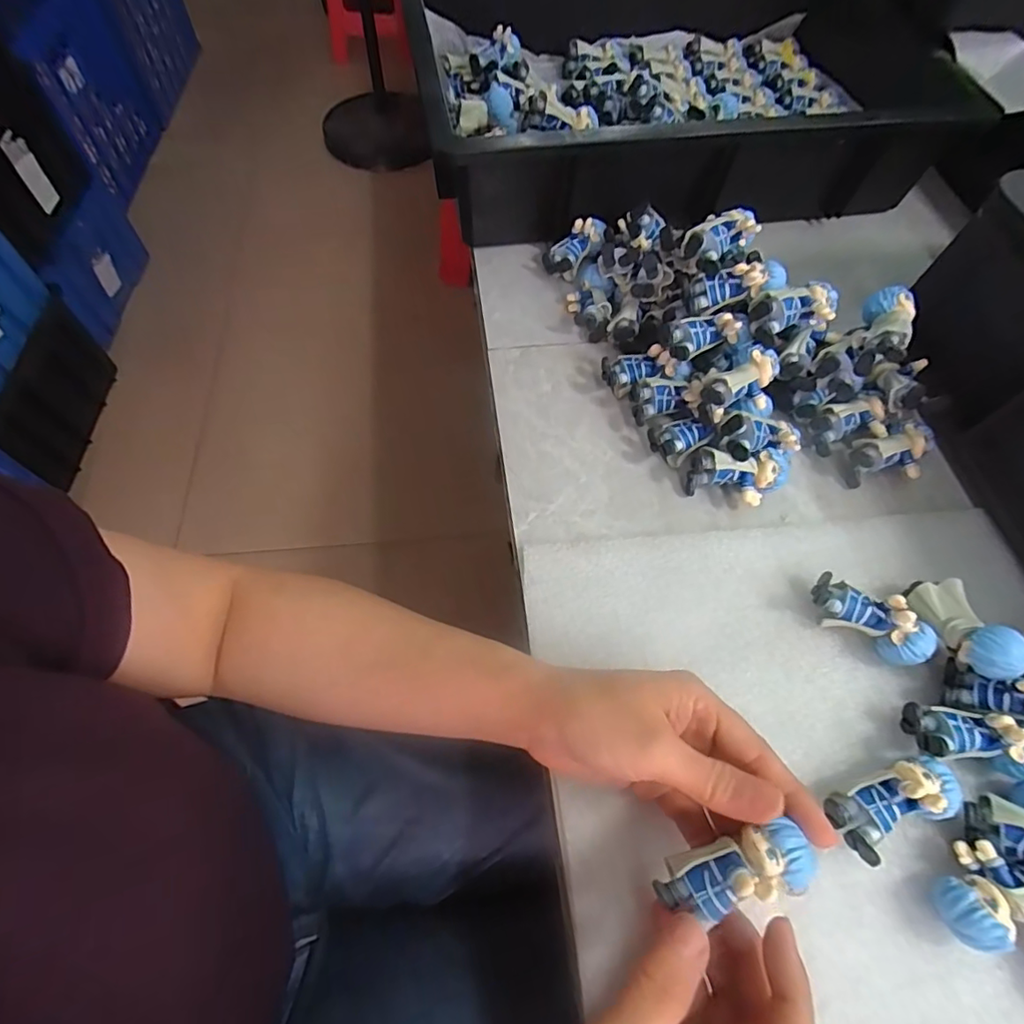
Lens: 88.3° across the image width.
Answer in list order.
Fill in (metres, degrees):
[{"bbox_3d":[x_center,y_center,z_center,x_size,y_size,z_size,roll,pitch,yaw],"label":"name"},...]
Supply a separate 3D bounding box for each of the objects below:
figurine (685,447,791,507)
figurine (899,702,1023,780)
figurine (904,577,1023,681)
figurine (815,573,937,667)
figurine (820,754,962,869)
[{"bbox_3d":[0.147,-0.023,0.338,0.060,0.026,0.034,0,64,-3],"label":"figurine"},{"bbox_3d":[0.234,0.114,0.263,0.061,0.022,0.025,12,64,16],"label":"figurine"},{"bbox_3d":[0.245,0.063,0.285,0.023,0.022,0.059,-8,38,-6],"label":"figurine"},{"bbox_3d":[0.199,0.061,0.296,0.064,0.033,0.024,33,67,12],"label":"figurine"},{"bbox_3d":[0.183,0.141,0.254,0.060,0.033,0.027,-19,67,-11],"label":"figurine"}]

